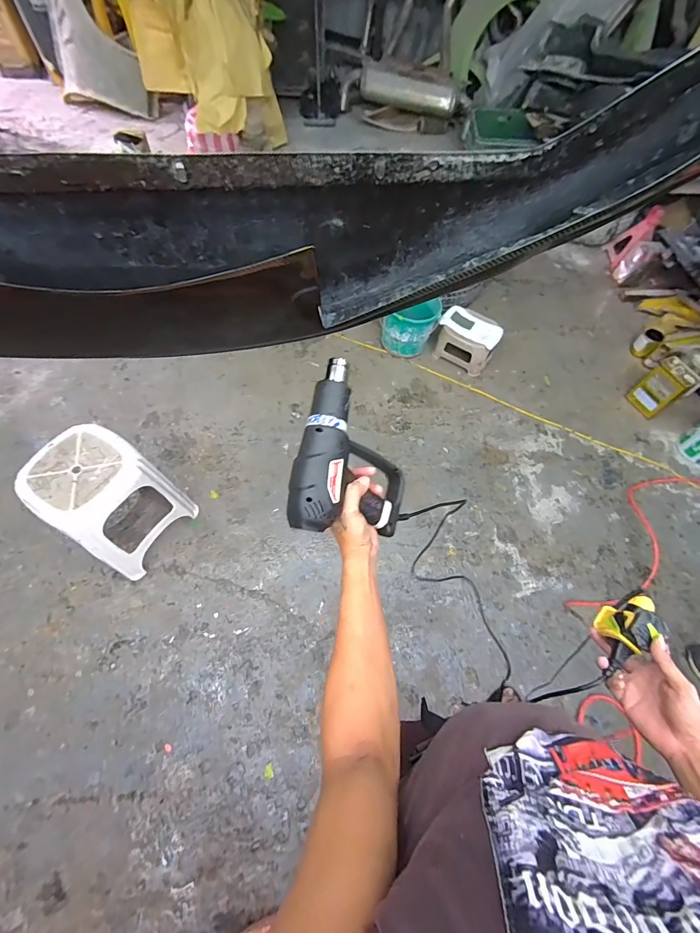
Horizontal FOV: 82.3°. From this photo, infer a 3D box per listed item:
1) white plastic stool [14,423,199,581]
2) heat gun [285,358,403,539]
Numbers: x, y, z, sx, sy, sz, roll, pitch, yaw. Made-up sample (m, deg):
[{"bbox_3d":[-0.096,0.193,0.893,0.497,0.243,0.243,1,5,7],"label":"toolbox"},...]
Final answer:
[{"bbox_3d":[-0.832,0.122,1.413,0.332,0.461,0.353,34,67,13],"label":"white plastic stool"},{"bbox_3d":[0.001,-0.018,0.601,0.191,0.080,0.240,16,73,-38],"label":"heat gun"}]

